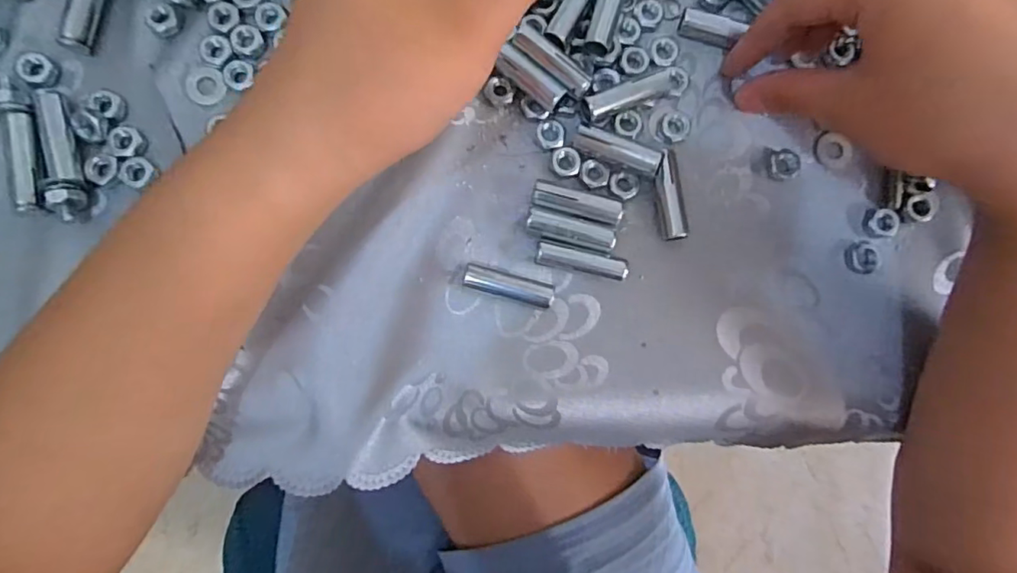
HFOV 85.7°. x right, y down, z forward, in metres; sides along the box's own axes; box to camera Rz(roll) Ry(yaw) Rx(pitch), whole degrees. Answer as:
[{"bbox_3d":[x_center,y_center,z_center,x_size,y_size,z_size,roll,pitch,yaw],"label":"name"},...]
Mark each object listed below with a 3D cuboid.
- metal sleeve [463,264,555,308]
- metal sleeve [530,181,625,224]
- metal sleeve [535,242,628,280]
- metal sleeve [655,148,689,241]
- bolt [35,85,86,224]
[{"bbox_3d":[0.001,0.000,0.233,0.039,0.010,0.010,14,86,-1],"label":"metal sleeve"},{"bbox_3d":[0.030,-0.035,0.238,0.039,0.008,0.012,17,86,-1],"label":"metal sleeve"},{"bbox_3d":[0.031,-0.010,0.236,0.039,0.009,0.009,11,86,-2],"label":"metal sleeve"},{"bbox_3d":[0.070,-0.039,0.241,0.011,0.009,0.038,-9,87,-3],"label":"metal sleeve"},{"bbox_3d":[-0.185,-0.056,0.225,0.012,0.010,0.055,-12,87,-3],"label":"bolt"}]

